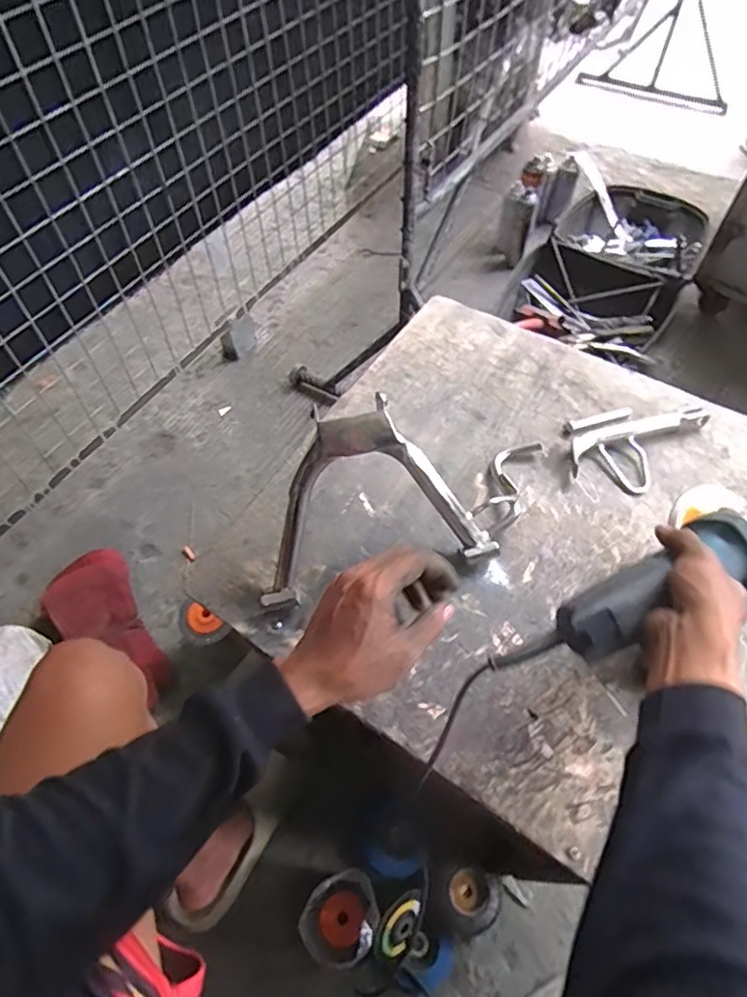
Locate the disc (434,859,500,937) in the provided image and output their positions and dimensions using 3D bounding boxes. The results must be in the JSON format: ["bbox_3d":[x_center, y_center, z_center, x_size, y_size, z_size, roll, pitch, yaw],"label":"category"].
[{"bbox_3d":[0.133,0.560,0.822,0.095,0.021,0.083,26,59,-8],"label":"disc"}]

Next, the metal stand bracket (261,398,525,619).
[{"bbox_3d":[0.016,-0.003,0.606,0.289,0.171,0.127,-11,57,-9],"label":"metal stand bracket"}]

